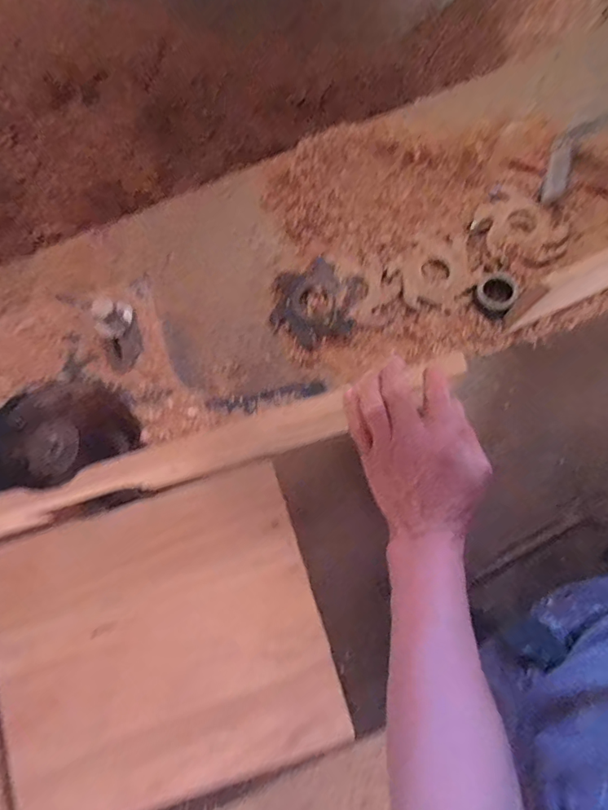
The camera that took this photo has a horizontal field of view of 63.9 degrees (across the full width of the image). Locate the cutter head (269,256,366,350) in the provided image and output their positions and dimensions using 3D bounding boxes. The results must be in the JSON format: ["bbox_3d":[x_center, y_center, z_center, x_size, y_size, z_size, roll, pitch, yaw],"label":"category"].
[{"bbox_3d":[0.013,-0.127,0.603,0.110,0.030,0.103,31,79,8],"label":"cutter head"}]

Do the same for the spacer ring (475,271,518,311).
[{"bbox_3d":[0.230,-0.135,0.582,0.046,0.020,0.046,0,77,1],"label":"spacer ring"}]

